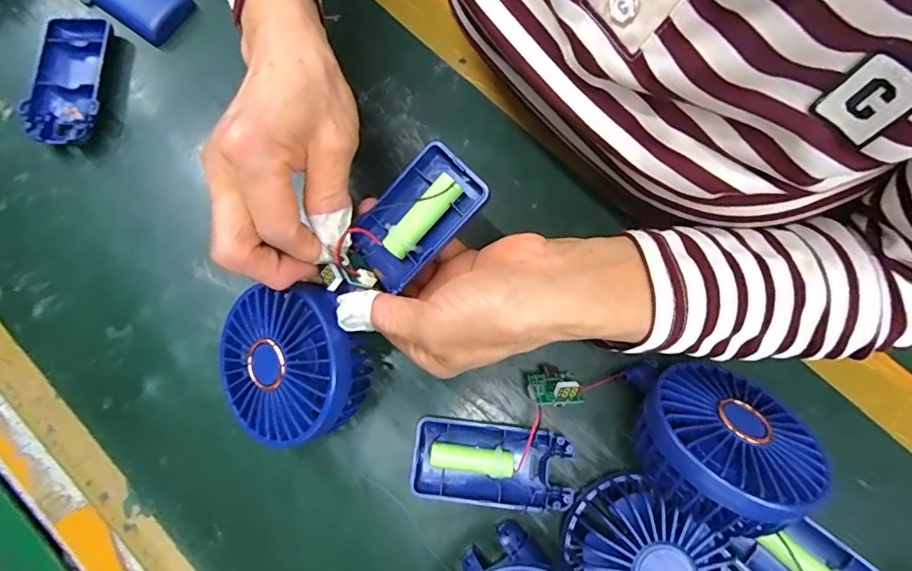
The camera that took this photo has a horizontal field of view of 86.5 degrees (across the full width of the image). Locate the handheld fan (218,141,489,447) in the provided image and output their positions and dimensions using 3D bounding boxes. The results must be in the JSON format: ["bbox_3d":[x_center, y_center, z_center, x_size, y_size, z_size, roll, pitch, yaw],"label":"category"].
[{"bbox_3d":[-0.059,0.004,0.251,0.085,0.033,0.176,41,92,8],"label":"handheld fan"}]

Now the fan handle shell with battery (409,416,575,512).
[{"bbox_3d":[0.021,0.105,0.287,0.091,0.015,0.045,6,79,2],"label":"fan handle shell with battery"}]

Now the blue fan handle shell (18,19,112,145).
[{"bbox_3d":[-0.265,-0.141,0.336,0.048,0.018,0.092,0,78,0],"label":"blue fan handle shell"}]

